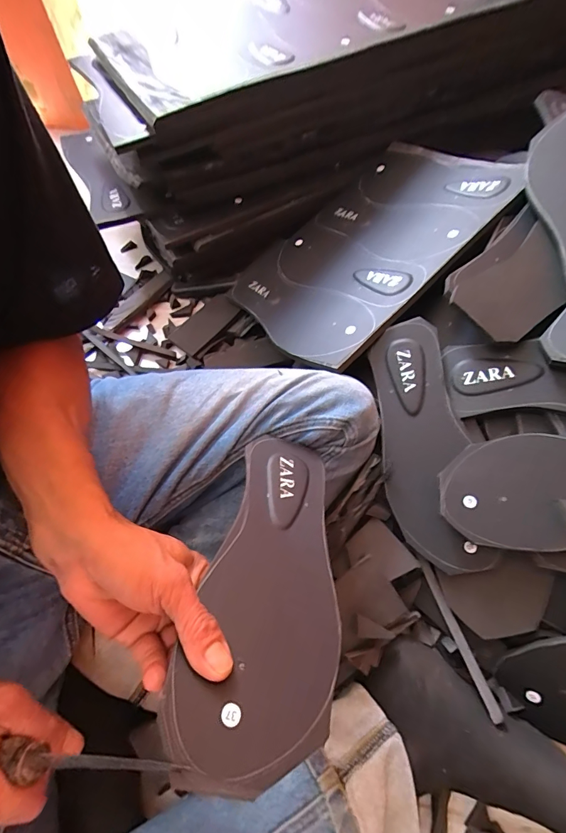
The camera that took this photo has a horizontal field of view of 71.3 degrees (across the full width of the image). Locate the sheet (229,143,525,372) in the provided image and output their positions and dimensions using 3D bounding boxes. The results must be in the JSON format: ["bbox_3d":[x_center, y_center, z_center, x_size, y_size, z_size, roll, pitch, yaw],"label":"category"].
[{"bbox_3d":[0.108,-0.225,0.530,0.342,0.026,0.282,-39,47,1],"label":"sheet"}]

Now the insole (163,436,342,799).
[{"bbox_3d":[-0.003,0.110,0.289,0.094,0.010,0.247,19,38,-3],"label":"insole"}]

